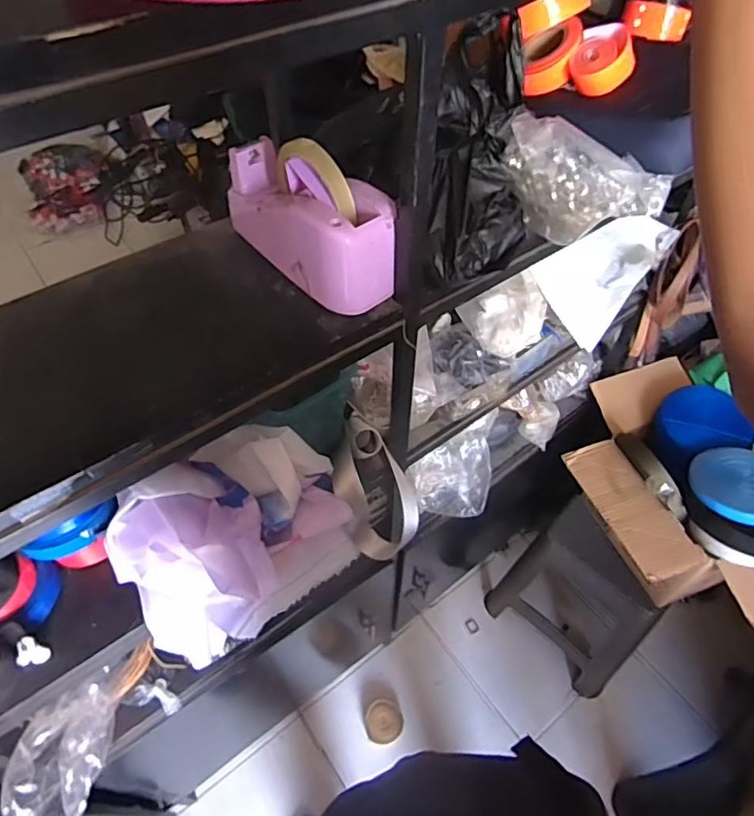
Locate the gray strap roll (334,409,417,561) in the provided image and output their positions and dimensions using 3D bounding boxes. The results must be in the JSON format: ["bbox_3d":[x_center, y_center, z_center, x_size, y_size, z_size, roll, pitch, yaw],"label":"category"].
[{"bbox_3d":[-0.012,0.109,0.733,0.100,0.076,0.191,-30,88,-15],"label":"gray strap roll"}]

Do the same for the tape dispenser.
[{"bbox_3d":[-0.067,-0.188,0.520,0.075,0.115,0.187,-33,59,-23],"label":"tape dispenser"}]

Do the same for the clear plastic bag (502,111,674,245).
[{"bbox_3d":[0.195,-0.222,0.551,0.139,0.120,0.038,18,54,13],"label":"clear plastic bag"}]

